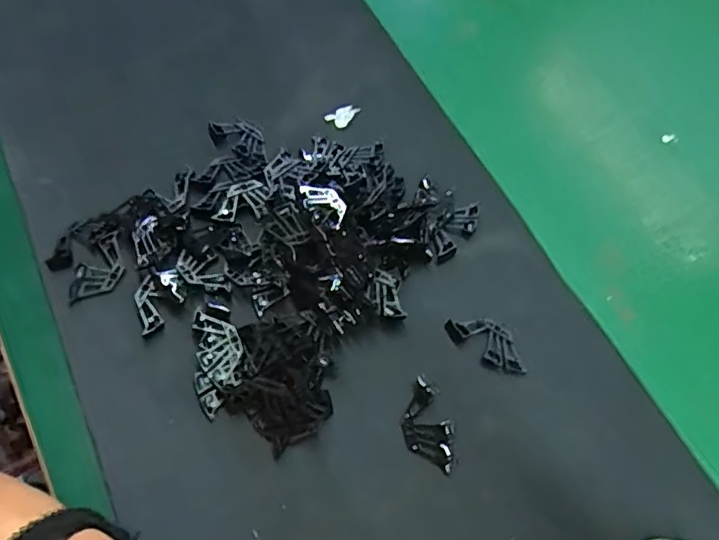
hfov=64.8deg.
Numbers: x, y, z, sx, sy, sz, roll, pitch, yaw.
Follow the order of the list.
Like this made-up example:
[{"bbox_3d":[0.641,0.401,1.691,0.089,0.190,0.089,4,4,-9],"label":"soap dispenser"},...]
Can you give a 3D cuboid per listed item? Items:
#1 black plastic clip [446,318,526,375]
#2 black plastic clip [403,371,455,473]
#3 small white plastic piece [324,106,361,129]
[{"bbox_3d":[0.079,0.043,0.344,0.053,0.007,0.025,31,68,11],"label":"black plastic clip"},{"bbox_3d":[0.039,0.089,0.323,0.028,0.004,0.052,-20,68,-11],"label":"black plastic clip"},{"bbox_3d":[-0.011,-0.113,0.417,0.026,0.006,0.014,-31,71,-15],"label":"small white plastic piece"}]

